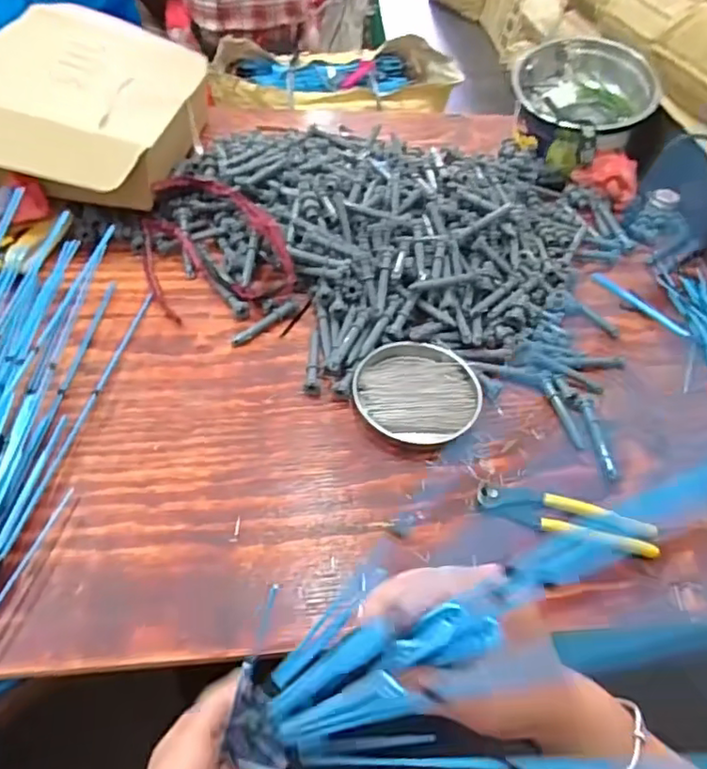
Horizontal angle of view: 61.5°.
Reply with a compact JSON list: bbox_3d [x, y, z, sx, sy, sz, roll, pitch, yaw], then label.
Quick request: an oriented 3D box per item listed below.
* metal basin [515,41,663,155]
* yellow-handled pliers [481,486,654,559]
[{"bbox_3d":[0.364,-0.469,0.971,0.201,0.105,0.218,-30,66,6],"label":"metal basin"},{"bbox_3d":[0.201,0.128,0.559,0.165,0.024,0.036,16,52,7],"label":"yellow-handled pliers"}]

